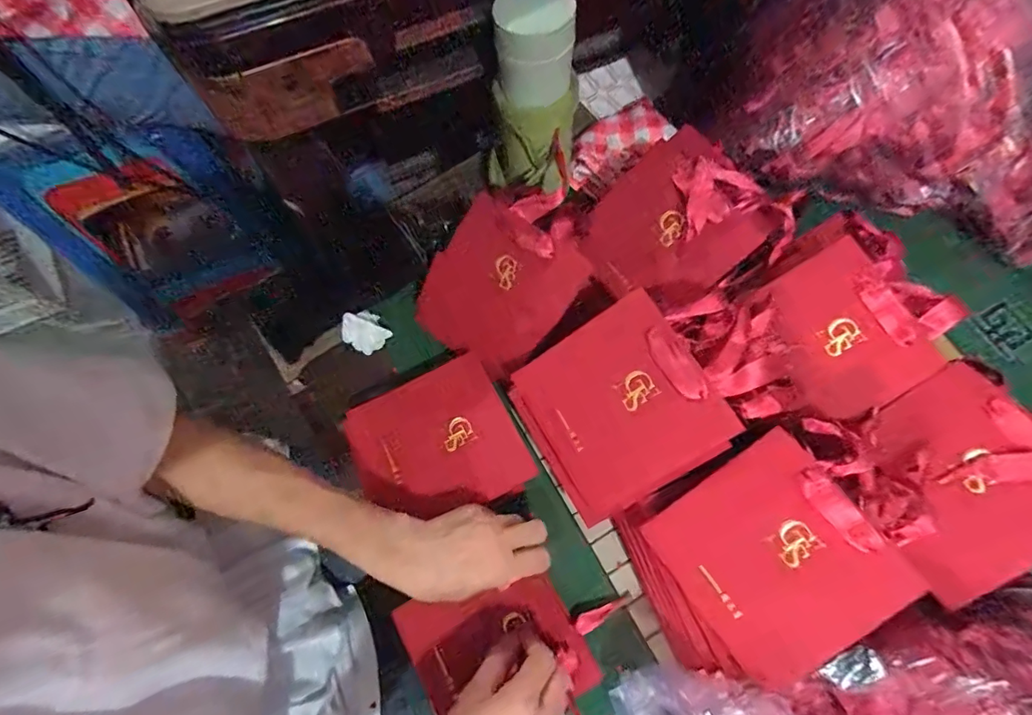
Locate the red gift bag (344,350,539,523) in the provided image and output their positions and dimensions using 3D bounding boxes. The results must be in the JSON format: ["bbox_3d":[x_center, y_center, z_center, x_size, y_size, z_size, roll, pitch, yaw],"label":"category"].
[{"bbox_3d":[-0.074,0.081,0.445,0.143,0.008,0.134,-25,74,-9],"label":"red gift bag"}]

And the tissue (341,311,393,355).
[{"bbox_3d":[-0.167,-0.028,0.519,0.044,0.033,0.042,-35,76,-12],"label":"tissue"}]

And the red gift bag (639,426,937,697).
[{"bbox_3d":[0.201,0.144,0.357,0.158,0.010,0.139,-39,70,6],"label":"red gift bag"}]

